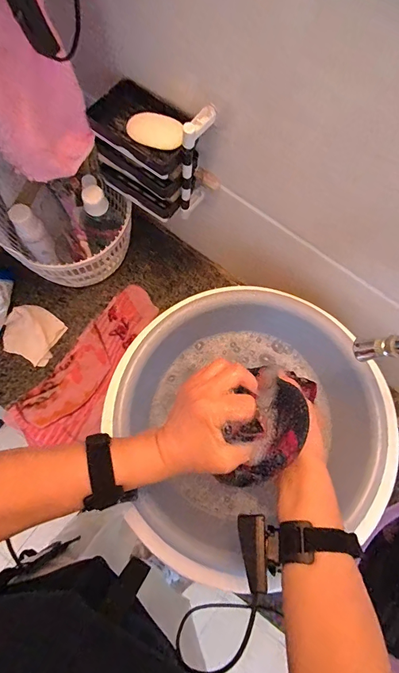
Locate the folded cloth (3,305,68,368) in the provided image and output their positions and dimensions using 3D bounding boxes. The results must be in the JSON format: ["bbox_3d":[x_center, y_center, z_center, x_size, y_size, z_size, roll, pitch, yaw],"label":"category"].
[{"bbox_3d":[-0.297,-0.005,0.669,0.092,0.017,0.092,26,78,4],"label":"folded cloth"}]

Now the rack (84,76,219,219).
[{"bbox_3d":[-0.061,-0.246,0.489,0.138,0.145,0.094,38,80,6],"label":"rack"}]

